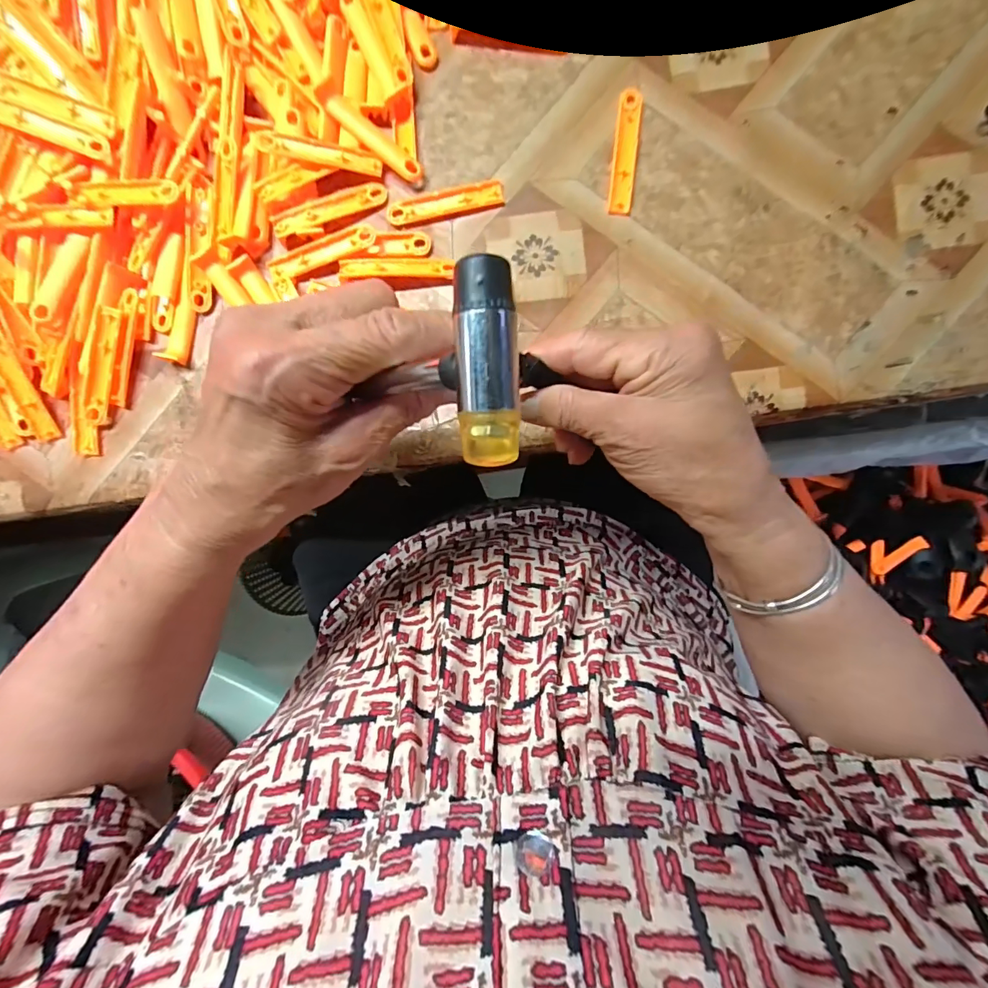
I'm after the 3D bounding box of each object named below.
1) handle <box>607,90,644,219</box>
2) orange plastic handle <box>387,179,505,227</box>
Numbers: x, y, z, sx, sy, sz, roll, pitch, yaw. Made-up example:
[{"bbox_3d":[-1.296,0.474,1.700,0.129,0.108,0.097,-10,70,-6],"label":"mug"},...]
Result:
[{"bbox_3d":[0.085,-0.220,0.283,0.016,0.004,0.078,6,92,2],"label":"handle"},{"bbox_3d":[-0.031,-0.190,0.288,0.076,0.004,0.016,-11,92,2],"label":"orange plastic handle"}]

